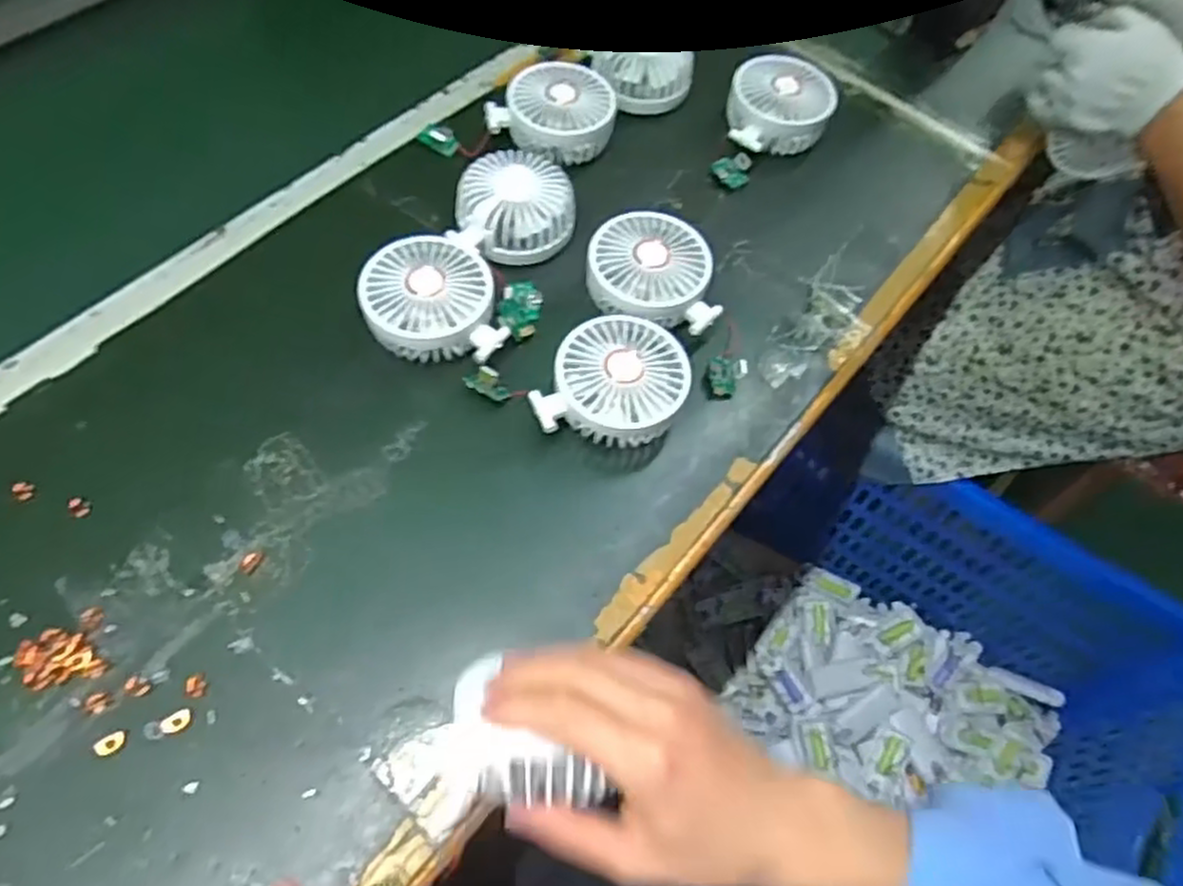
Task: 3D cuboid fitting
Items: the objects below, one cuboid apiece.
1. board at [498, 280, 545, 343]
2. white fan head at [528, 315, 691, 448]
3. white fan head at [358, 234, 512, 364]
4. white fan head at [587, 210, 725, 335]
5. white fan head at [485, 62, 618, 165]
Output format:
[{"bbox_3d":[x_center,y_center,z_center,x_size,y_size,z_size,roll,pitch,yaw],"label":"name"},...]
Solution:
[{"bbox_3d":[-0.053,-0.099,0.555,0.030,0.004,0.049,23,59,-20],"label":"board"},{"bbox_3d":[0.016,-0.035,0.516,0.092,0.046,0.099,14,62,2],"label":"white fan head"},{"bbox_3d":[-0.115,-0.098,0.536,0.090,0.045,0.109,-20,66,-15],"label":"white fan head"},{"bbox_3d":[0.044,-0.125,0.558,0.091,0.042,0.086,3,61,-2],"label":"white fan head"},{"bbox_3d":[-0.033,-0.280,0.643,0.105,0.052,0.078,19,62,5],"label":"white fan head"}]

